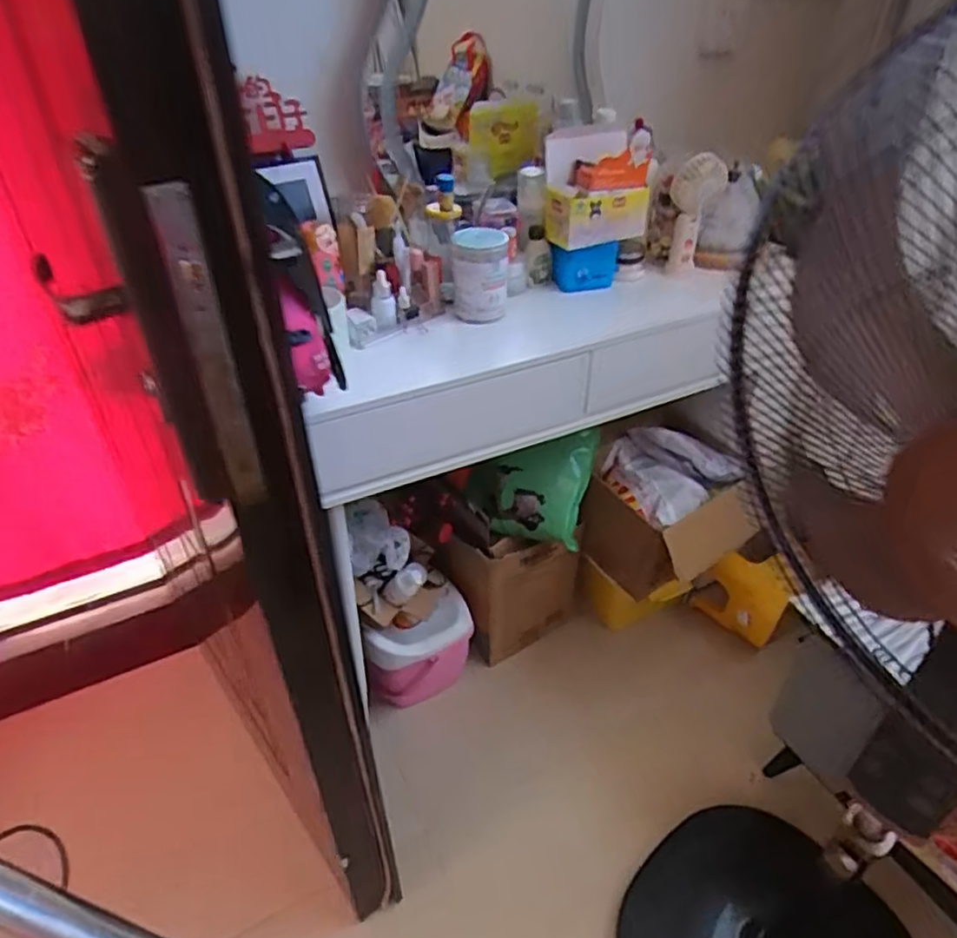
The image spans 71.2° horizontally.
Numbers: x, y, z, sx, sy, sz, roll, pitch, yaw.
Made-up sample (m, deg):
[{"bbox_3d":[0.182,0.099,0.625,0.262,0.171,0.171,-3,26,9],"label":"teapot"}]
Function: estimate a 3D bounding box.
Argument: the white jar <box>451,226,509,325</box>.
[{"bbox_3d":[0.003,-0.286,1.002,0.084,0.120,0.073,-4,38,-5],"label":"white jar"}]

